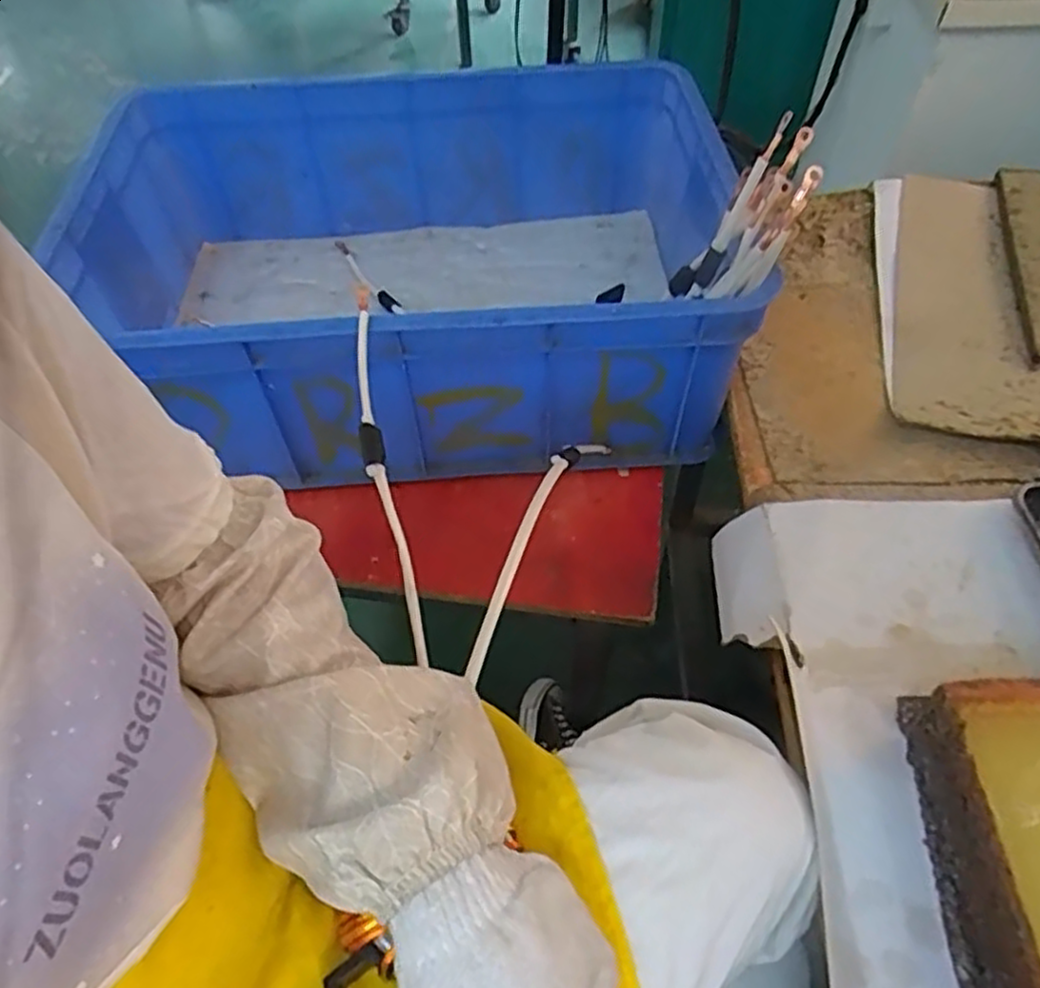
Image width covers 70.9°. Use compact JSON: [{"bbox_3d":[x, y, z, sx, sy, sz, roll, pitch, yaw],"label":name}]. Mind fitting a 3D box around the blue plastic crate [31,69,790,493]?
[{"bbox_3d":[-0.104,-0.252,0.762,0.577,0.202,0.494,-6,53,-2],"label":"blue plastic crate"}]

